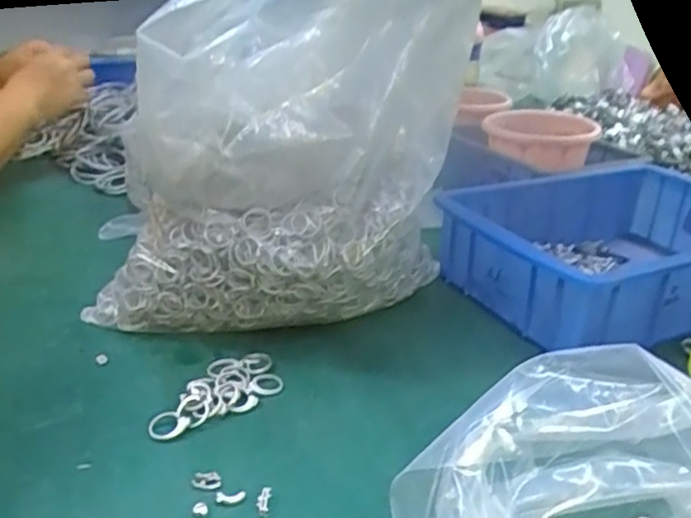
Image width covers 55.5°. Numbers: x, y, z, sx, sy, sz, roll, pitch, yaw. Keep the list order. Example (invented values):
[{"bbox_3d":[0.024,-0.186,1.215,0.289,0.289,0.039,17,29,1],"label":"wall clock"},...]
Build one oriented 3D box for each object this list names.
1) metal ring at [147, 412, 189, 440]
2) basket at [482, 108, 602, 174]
[{"bbox_3d":[-0.114,0.107,0.423,0.026,0.007,0.026,-9,26,-20],"label":"metal ring"},{"bbox_3d":[0.251,-0.161,0.856,0.144,0.042,0.111,10,26,19],"label":"basket"}]

